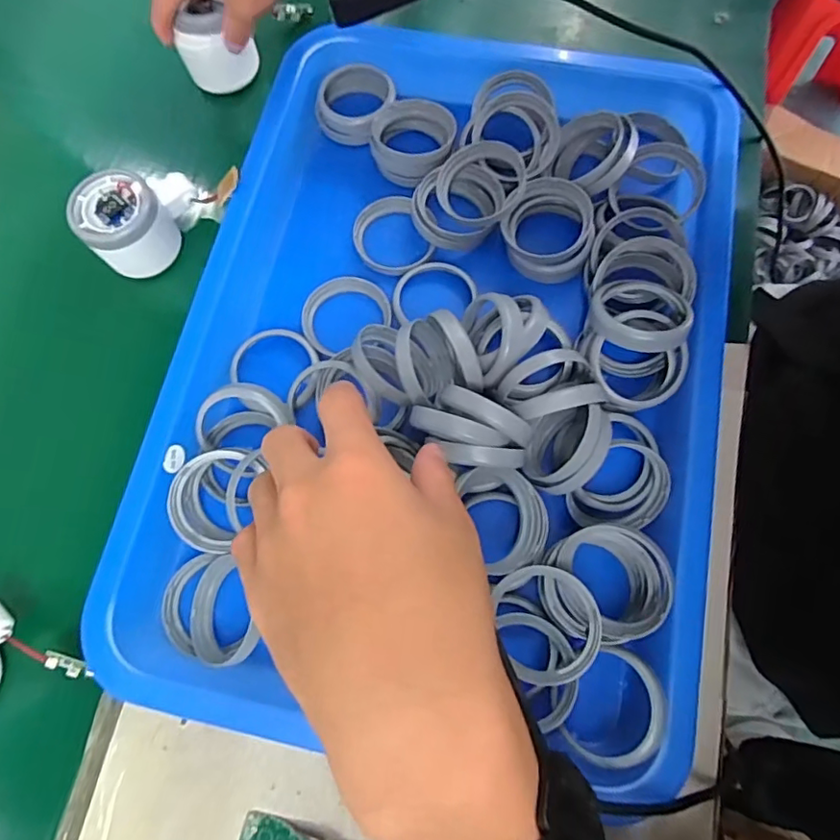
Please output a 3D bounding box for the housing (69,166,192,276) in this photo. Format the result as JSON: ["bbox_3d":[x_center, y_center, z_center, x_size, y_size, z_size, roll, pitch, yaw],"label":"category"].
[{"bbox_3d":[-0.206,-0.148,0.411,0.053,0.053,0.082,28,77,11],"label":"housing"}]

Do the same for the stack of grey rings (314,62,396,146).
[{"bbox_3d":[-0.049,-0.242,0.427,0.053,0.020,0.059,10,75,7],"label":"stack of grey rings"}]

